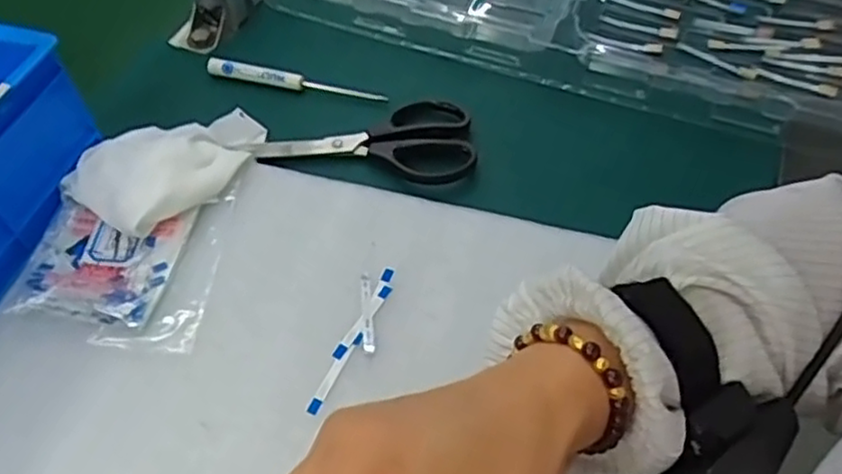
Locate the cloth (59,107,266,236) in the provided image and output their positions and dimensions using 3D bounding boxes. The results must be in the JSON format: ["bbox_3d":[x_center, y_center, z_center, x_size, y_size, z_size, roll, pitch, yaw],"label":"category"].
[{"bbox_3d":[-0.148,-0.049,0.424,0.122,0.026,0.069,-38,62,-25],"label":"cloth"}]

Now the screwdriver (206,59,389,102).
[{"bbox_3d":[-0.089,-0.110,0.493,0.131,0.012,0.006,13,30,5],"label":"screwdriver"}]

